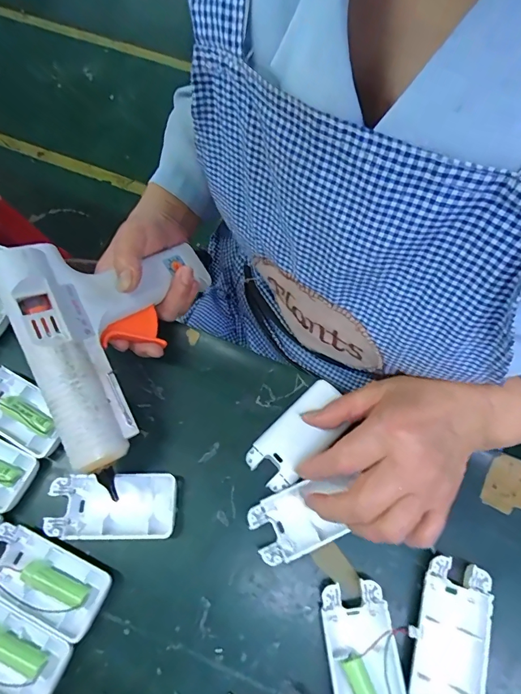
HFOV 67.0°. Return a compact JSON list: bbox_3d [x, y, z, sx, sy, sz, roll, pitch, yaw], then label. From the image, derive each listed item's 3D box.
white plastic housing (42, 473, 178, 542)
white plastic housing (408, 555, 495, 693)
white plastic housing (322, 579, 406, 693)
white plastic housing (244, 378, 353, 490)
[{"bbox_3d":[-0.113,0.122,0.301,0.093,0.012,0.047,0,67,-1],"label":"white plastic housing"},{"bbox_3d":[0.130,0.199,0.269,0.046,0.013,0.094,19,68,7],"label":"white plastic housing"},{"bbox_3d":[0.070,0.212,0.265,0.044,0.016,0.093,-6,67,-3],"label":"white plastic housing"},{"bbox_3d":[0.032,0.068,0.314,0.090,0.024,0.044,-41,73,-16],"label":"white plastic housing"}]

